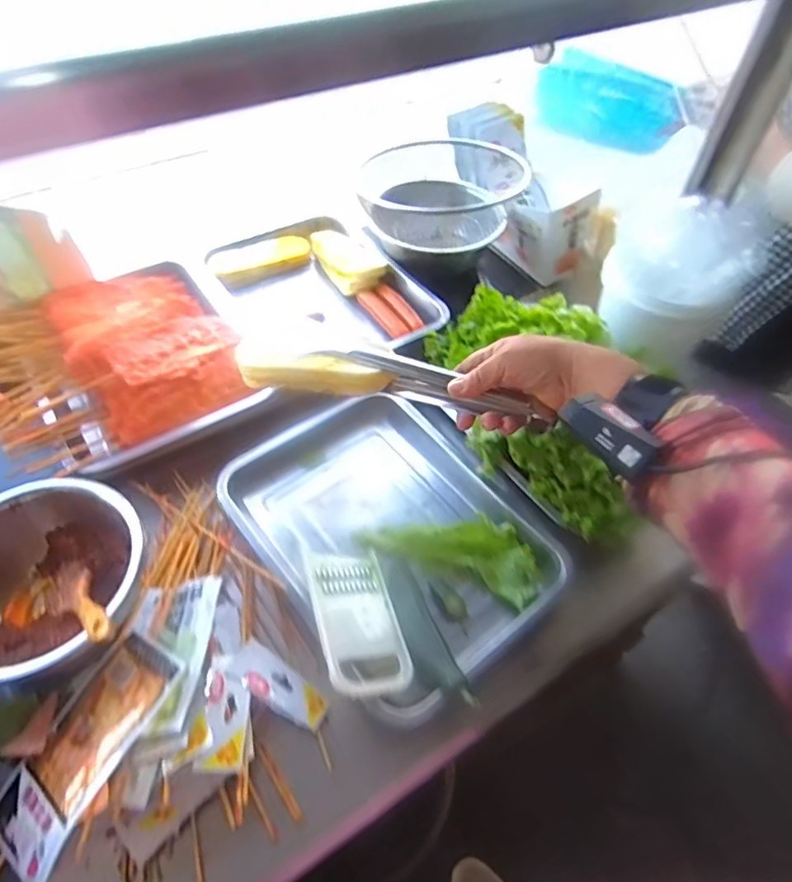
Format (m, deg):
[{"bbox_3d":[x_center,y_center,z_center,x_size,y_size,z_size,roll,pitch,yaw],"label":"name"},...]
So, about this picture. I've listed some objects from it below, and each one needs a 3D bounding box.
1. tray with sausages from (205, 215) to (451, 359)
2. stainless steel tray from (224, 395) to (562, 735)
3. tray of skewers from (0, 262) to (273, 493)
[{"bbox_3d":[-0.117,-0.221,0.858,0.278,0.067,0.344,-22,53,-18],"label":"tray with sausages"},{"bbox_3d":[-0.006,0.098,0.641,0.275,0.059,0.370,-30,57,-24],"label":"stainless steel tray"},{"bbox_3d":[-0.371,-0.104,0.717,0.322,0.089,0.329,-25,55,-21],"label":"tray of skewers"}]

